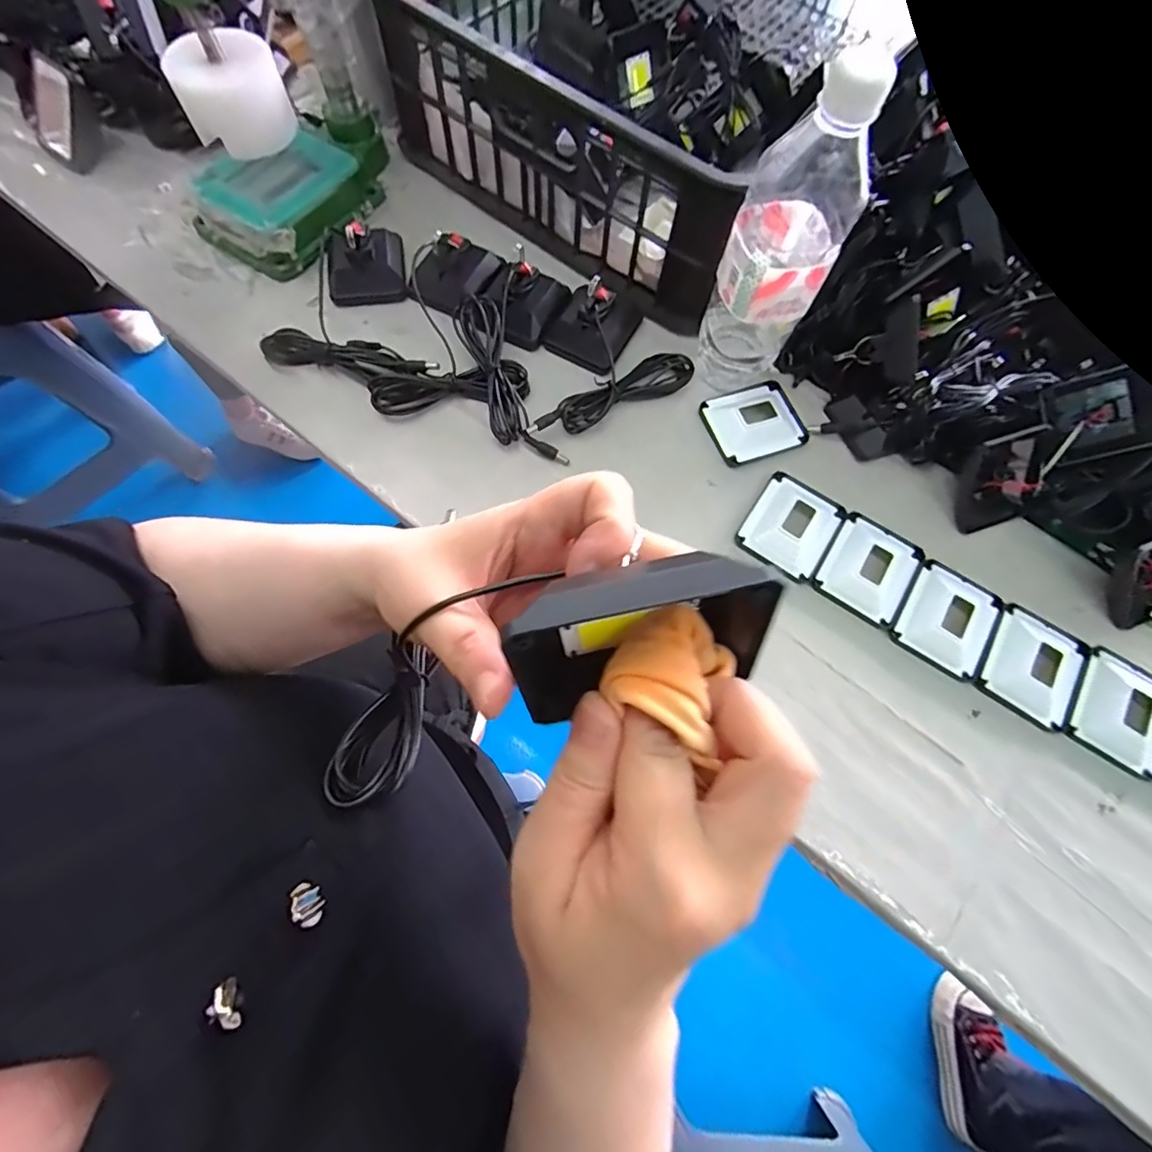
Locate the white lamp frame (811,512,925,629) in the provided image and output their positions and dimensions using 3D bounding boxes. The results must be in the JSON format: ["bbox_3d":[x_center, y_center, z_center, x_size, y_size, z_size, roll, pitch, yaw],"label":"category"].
[{"bbox_3d":[0.234,-0.008,0.415,0.065,0.016,0.081,34,74,8],"label":"white lamp frame"}]

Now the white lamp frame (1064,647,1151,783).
[{"bbox_3d":[0.408,0.098,0.386,0.070,0.014,0.080,29,74,7],"label":"white lamp frame"}]

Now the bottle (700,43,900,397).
[{"bbox_3d":[0.144,-0.229,0.375,0.071,0.218,0.072,18,72,4],"label":"bottle"}]

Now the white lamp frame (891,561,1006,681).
[{"bbox_3d":[0.289,0.030,0.405,0.068,0.016,0.082,32,74,8],"label":"white lamp frame"}]

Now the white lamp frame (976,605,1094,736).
[{"bbox_3d":[0.349,0.067,0.395,0.067,0.016,0.081,32,74,8],"label":"white lamp frame"}]

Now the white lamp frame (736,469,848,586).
[{"bbox_3d":[0.176,-0.042,0.424,0.066,0.014,0.082,34,74,8],"label":"white lamp frame"}]

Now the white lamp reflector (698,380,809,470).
[{"bbox_3d":[0.157,-0.136,0.451,0.083,0.015,0.071,-20,74,-8],"label":"white lamp reflector"}]

